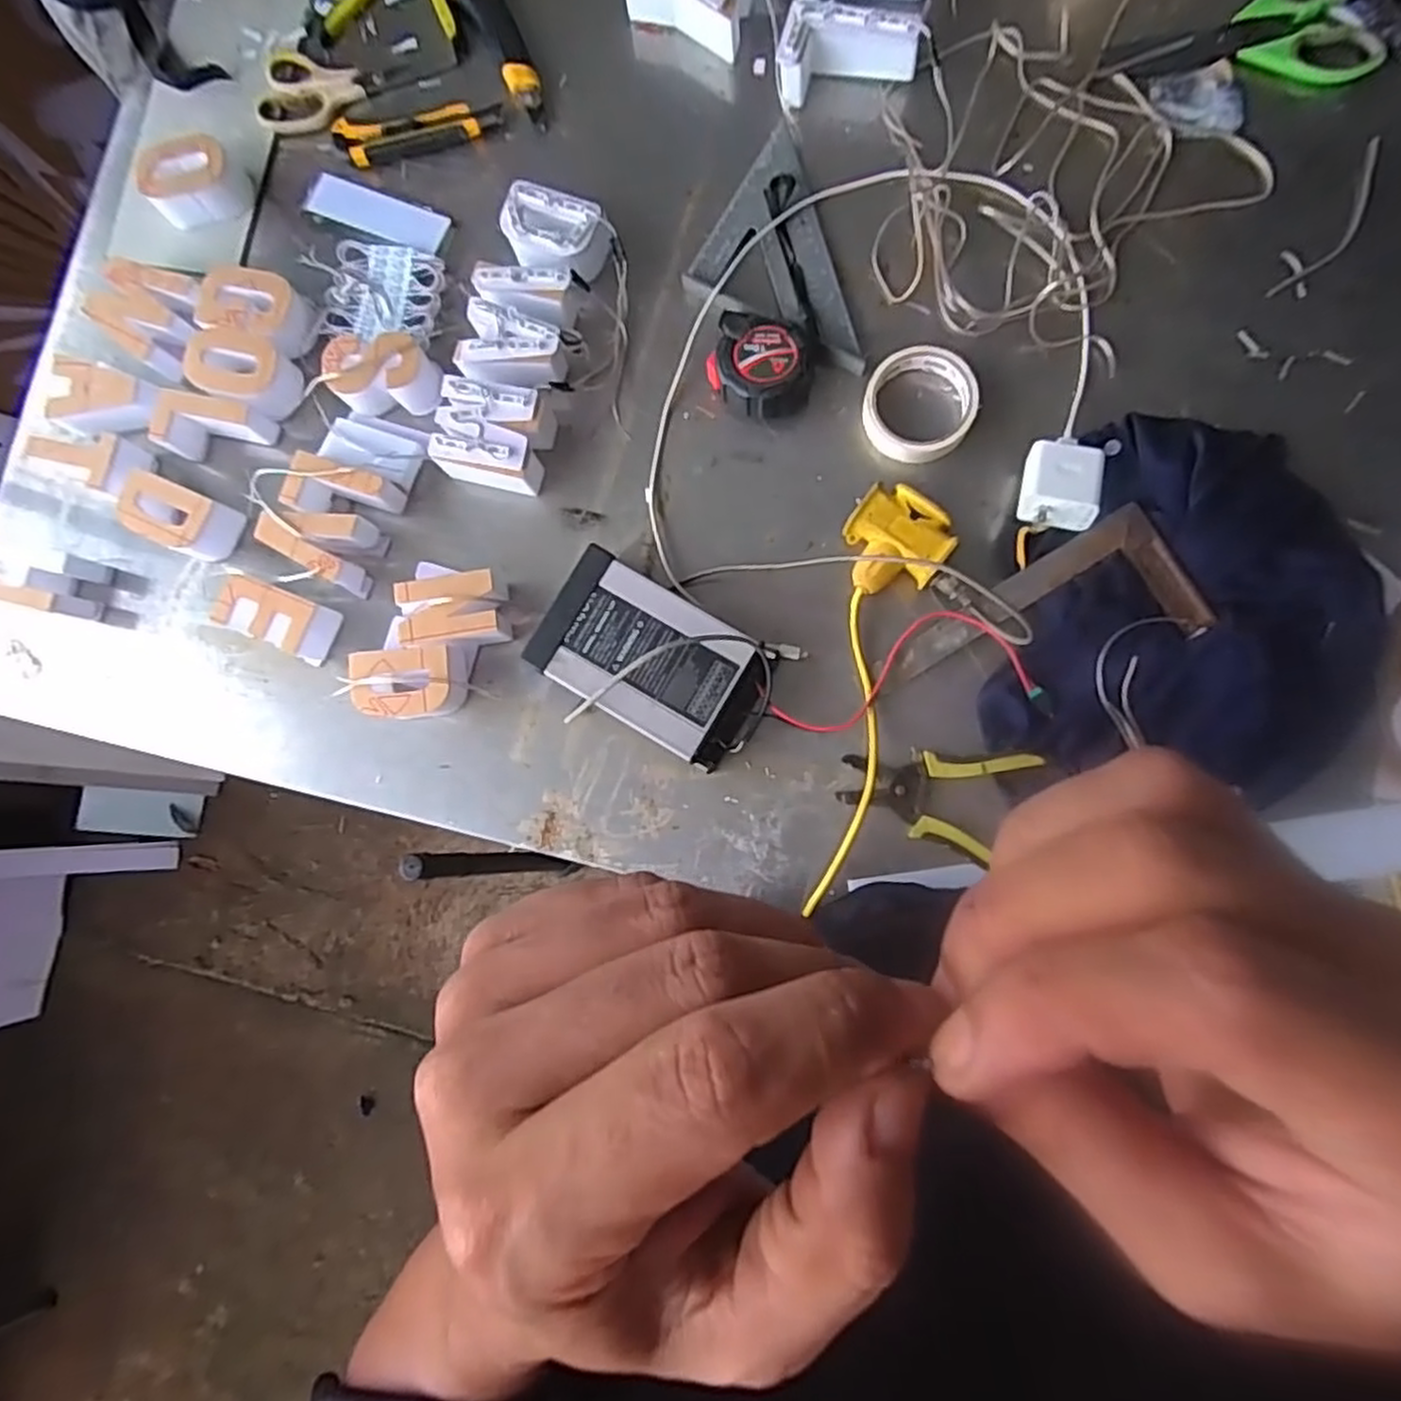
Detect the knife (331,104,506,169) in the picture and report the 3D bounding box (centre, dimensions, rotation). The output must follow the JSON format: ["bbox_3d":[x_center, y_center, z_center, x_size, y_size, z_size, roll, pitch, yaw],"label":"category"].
[{"bbox_3d":[-0.257,-0.520,0.696,0.152,0.019,0.039,-7,83,3],"label":"knife"}]

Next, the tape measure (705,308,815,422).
[{"bbox_3d":[0.051,-0.283,0.636,0.085,0.032,0.084,0,84,4],"label":"tape measure"}]

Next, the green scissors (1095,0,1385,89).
[{"bbox_3d":[0.463,-0.559,0.648,0.220,0.008,0.112,-15,83,2],"label":"green scissors"}]

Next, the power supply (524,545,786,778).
[{"bbox_3d":[-0.041,-0.029,0.608,0.191,0.046,0.118,31,87,6],"label":"power supply"}]

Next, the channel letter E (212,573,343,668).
[{"bbox_3d":[-0.359,-0.069,0.645,0.089,0.052,0.053,24,86,6],"label":"channel letter E"}]

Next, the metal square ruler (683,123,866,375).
[{"bbox_3d":[0.051,-0.386,0.658,0.126,0.016,0.241,-15,83,2],"label":"metal square ruler"}]

